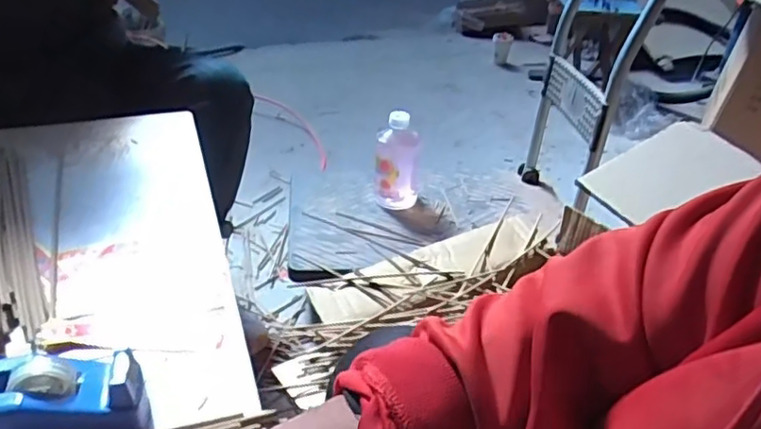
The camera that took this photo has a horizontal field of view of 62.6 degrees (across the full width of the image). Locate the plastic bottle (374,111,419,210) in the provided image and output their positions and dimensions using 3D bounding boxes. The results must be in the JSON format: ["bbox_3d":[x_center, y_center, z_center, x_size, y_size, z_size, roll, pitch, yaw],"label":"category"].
[{"bbox_3d":[0.036,-0.116,1.293,0.091,0.193,0.107,3,34,-1],"label":"plastic bottle"}]

